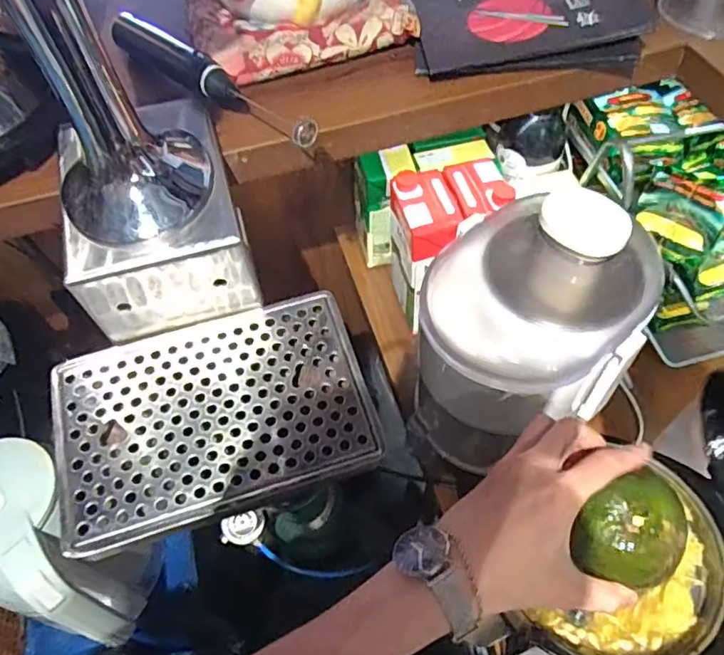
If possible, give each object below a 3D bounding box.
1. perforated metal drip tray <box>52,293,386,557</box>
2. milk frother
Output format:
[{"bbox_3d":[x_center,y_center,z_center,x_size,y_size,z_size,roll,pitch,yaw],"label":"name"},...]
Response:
[{"bbox_3d":[-0.114,0.064,0.446,0.233,0.028,0.154,-16,56,-7],"label":"perforated metal drip tray"},{"bbox_3d":[-0.122,-0.207,0.489,0.245,0.043,0.046,35,65,25],"label":"milk frother"}]

